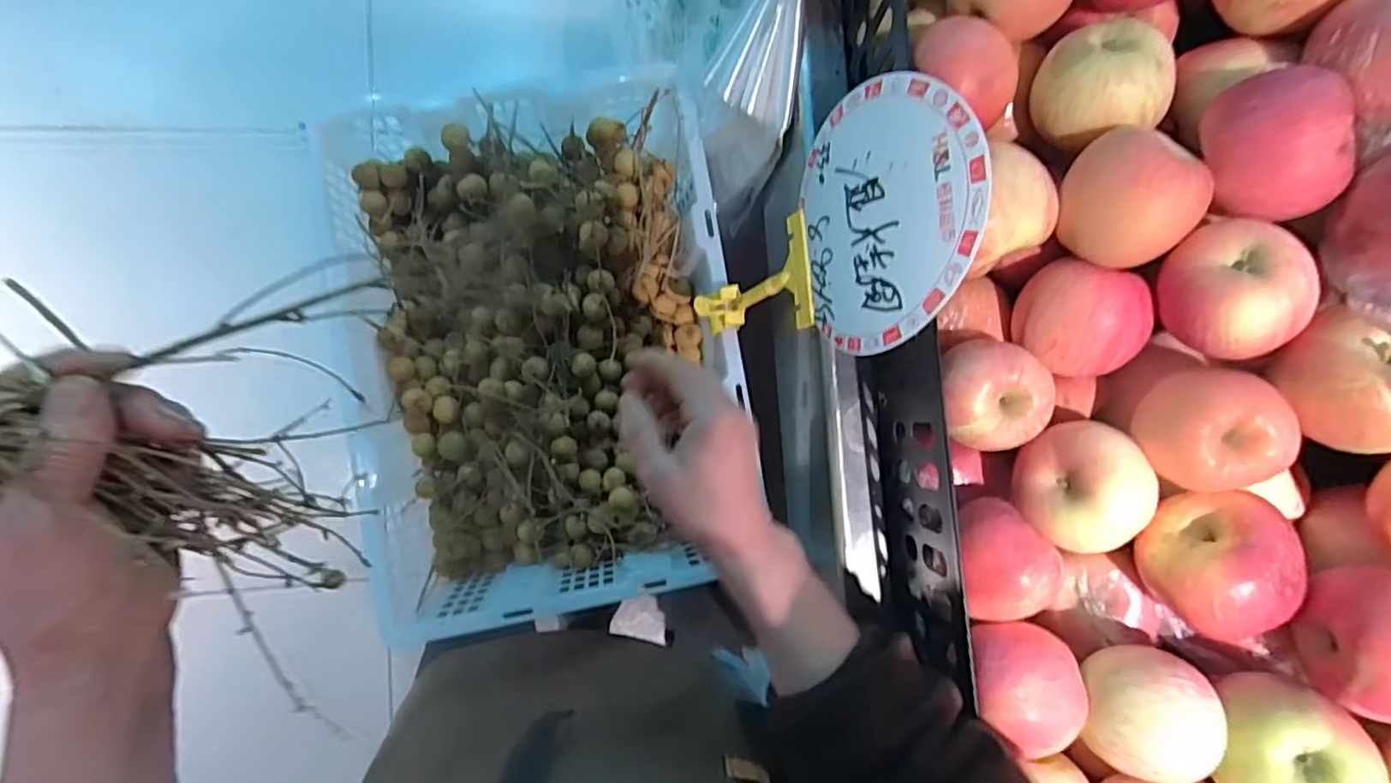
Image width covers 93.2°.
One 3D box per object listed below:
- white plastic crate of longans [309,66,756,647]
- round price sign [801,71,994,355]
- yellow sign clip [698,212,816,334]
[{"bbox_3d":[-0.143,-0.046,0.644,0.345,0.112,0.479,-7,88,-9],"label":"white plastic crate of longans"},{"bbox_3d":[0.115,-0.110,0.411,0.010,0.146,0.163,1,81,-29],"label":"round price sign"},{"bbox_3d":[0.045,-0.078,0.543,0.042,0.155,0.081,-18,90,-31],"label":"yellow sign clip"}]

